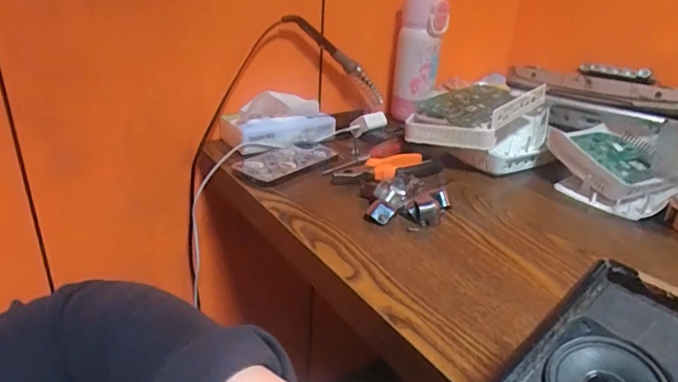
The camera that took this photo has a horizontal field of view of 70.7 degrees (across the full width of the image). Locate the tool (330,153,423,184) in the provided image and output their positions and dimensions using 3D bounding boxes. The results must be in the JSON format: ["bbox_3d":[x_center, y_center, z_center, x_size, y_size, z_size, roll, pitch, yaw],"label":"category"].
[{"bbox_3d":[0.056,-0.029,0.609,0.120,0.015,0.053,-10,29,-25],"label":"tool"}]

